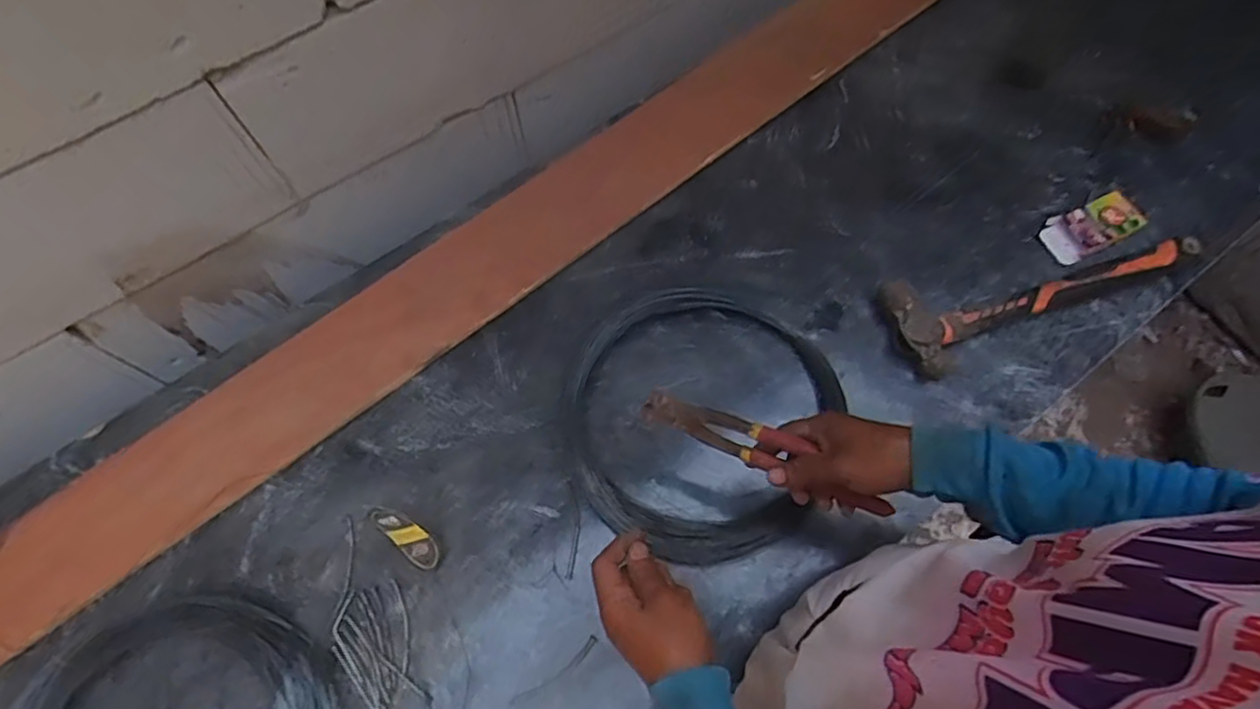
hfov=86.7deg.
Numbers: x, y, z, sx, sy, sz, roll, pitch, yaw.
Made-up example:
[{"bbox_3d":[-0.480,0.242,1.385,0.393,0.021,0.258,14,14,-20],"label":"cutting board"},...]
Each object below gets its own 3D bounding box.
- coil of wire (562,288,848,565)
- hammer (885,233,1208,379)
[{"bbox_3d":[0.069,0.067,0.719,0.278,0.040,0.290,0,68,-1],"label":"coil of wire"},{"bbox_3d":[0.457,-0.085,0.765,0.356,0.048,0.119,-24,70,-8],"label":"hammer"}]

